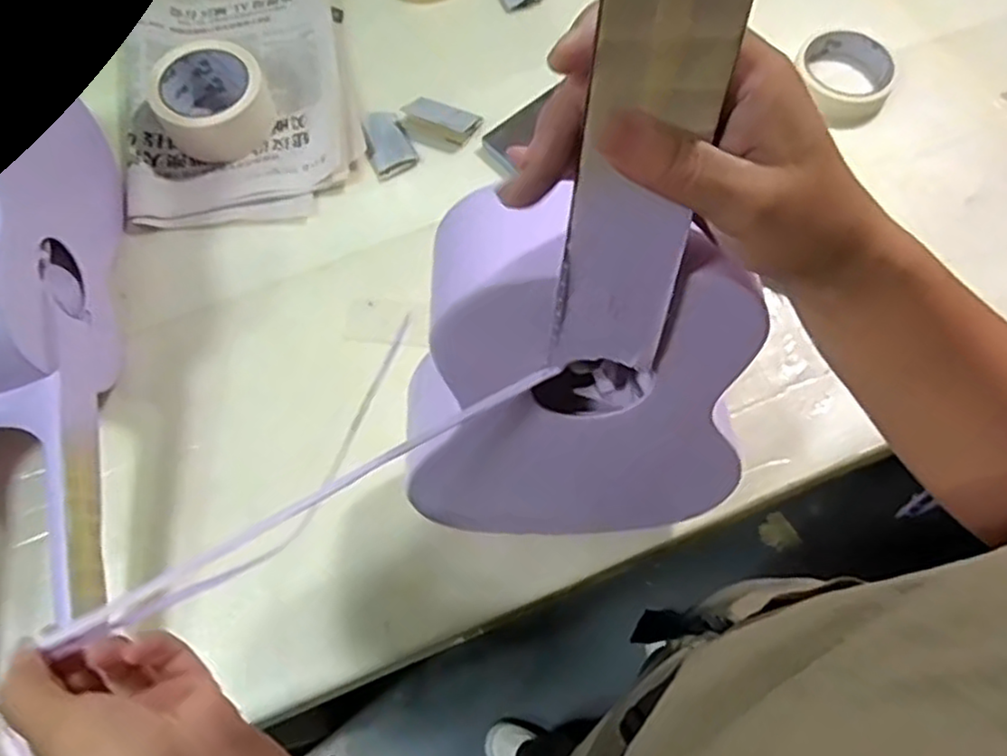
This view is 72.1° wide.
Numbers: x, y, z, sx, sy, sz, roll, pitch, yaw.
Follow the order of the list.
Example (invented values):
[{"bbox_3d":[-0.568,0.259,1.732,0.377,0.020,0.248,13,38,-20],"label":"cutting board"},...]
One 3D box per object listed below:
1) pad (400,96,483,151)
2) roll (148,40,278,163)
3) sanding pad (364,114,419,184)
[{"bbox_3d":[-0.061,-0.243,0.655,0.066,0.014,0.048,24,71,12],"label":"pad"},{"bbox_3d":[-0.270,-0.260,0.646,0.094,0.055,0.089,-1,66,2],"label":"roll"},{"bbox_3d":[-0.109,-0.217,0.641,0.041,0.004,0.072,-27,69,-8],"label":"sanding pad"}]

